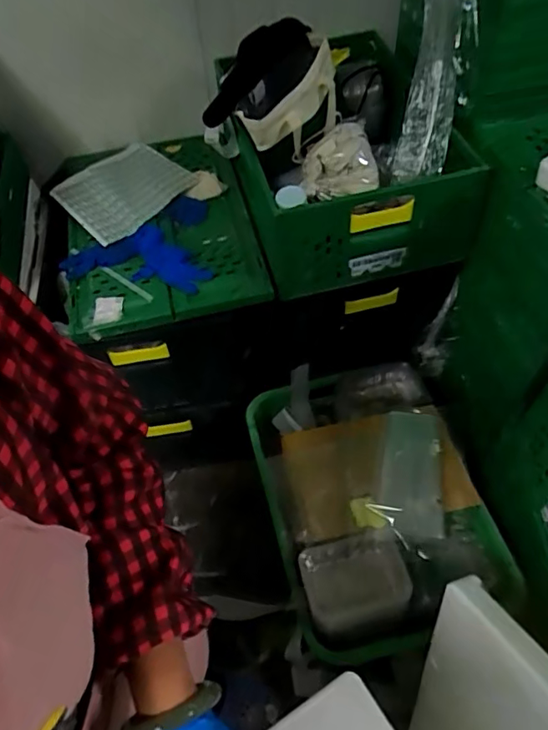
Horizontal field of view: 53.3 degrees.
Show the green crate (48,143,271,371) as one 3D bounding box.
[{"bbox_3d":[-0.230,-0.225,1.092,0.358,0.189,0.485,-12,55,-7],"label":"green crate"}]

